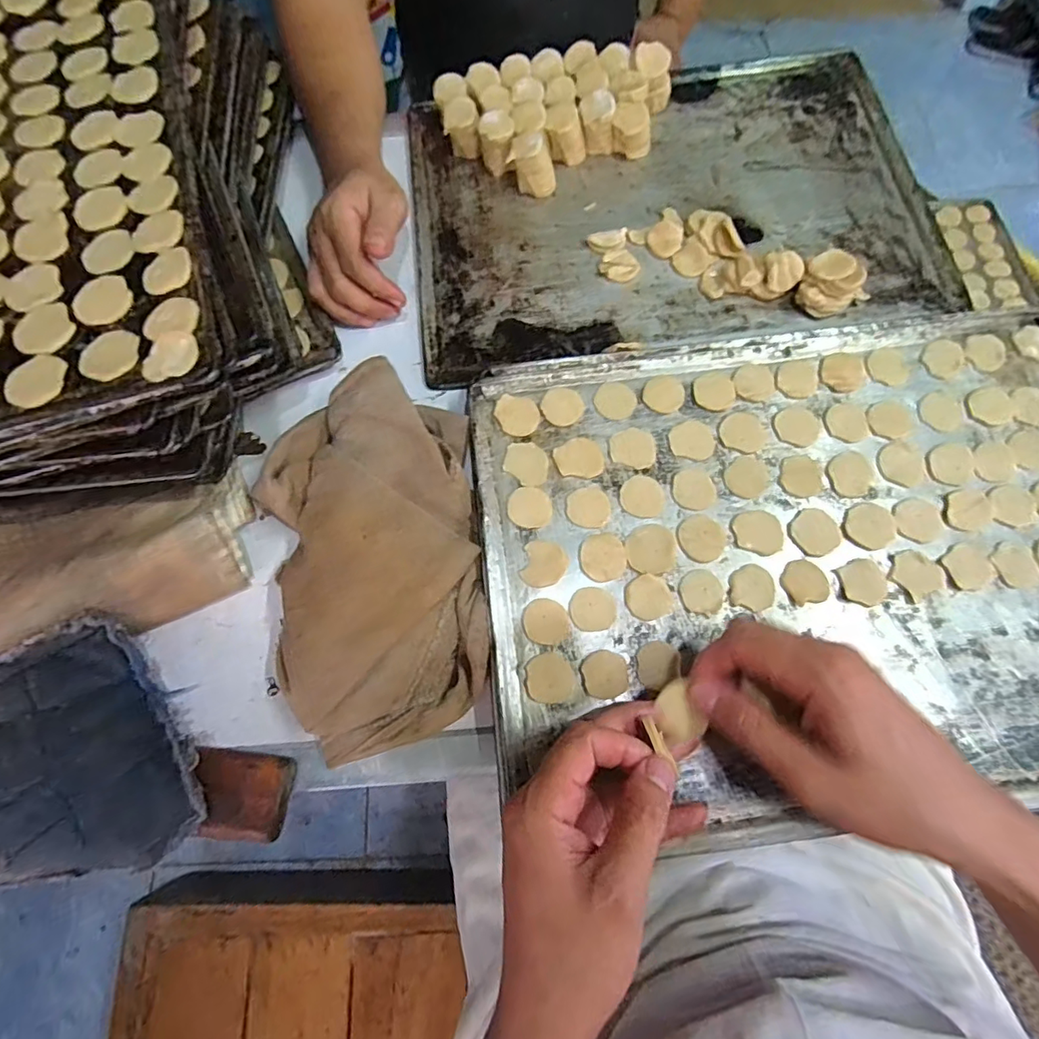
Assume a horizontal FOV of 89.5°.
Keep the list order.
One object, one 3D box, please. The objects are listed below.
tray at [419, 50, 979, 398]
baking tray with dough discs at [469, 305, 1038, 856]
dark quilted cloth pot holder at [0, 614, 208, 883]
[{"bbox_3d":[0.128,-0.292,0.463,0.440,0.061,0.298,-7,72,-2],"label":"tray"},{"bbox_3d":[0.204,0.013,0.361,0.448,0.030,0.337,-7,68,0],"label":"baking tray with dough discs"},{"bbox_3d":[-0.306,0.160,0.322,0.194,0.032,0.150,-26,74,-7],"label":"dark quilted cloth pot holder"}]

